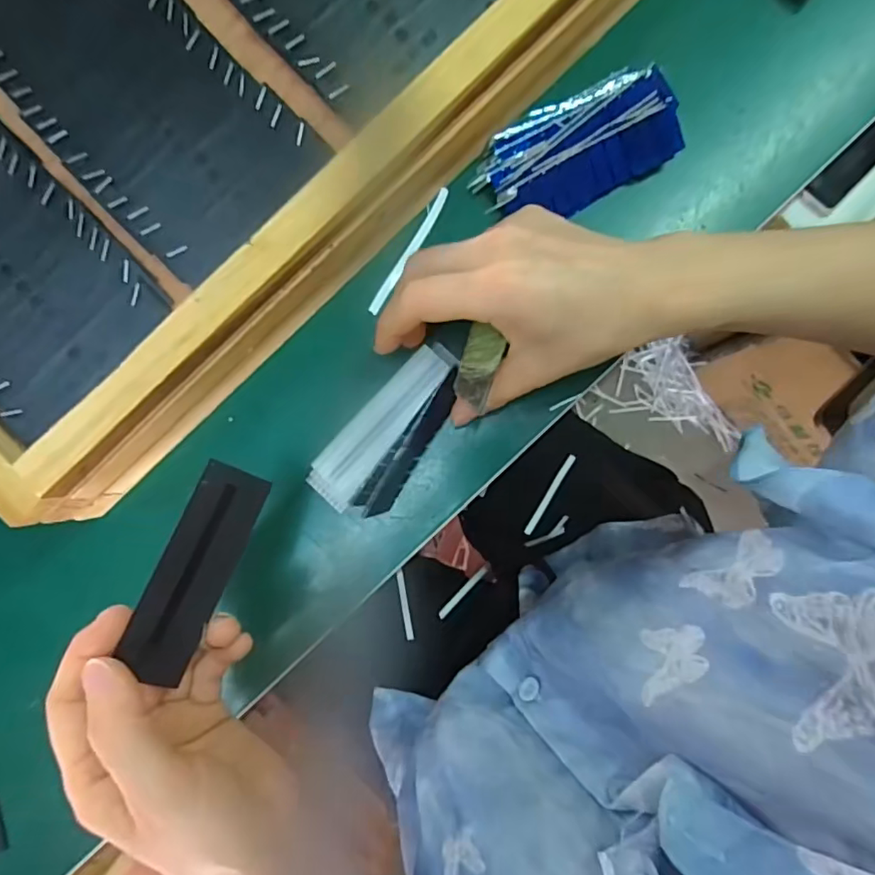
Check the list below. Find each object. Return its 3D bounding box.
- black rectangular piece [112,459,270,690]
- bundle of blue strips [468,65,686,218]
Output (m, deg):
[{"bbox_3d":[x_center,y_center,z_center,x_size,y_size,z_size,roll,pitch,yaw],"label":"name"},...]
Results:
[{"bbox_3d":[-0.101,0.056,0.237,0.031,0.004,0.089,29,78,-34],"label":"black rectangular piece"},{"bbox_3d":[0.075,-0.154,0.300,0.108,0.019,0.052,-21,86,2],"label":"bundle of blue strips"}]

